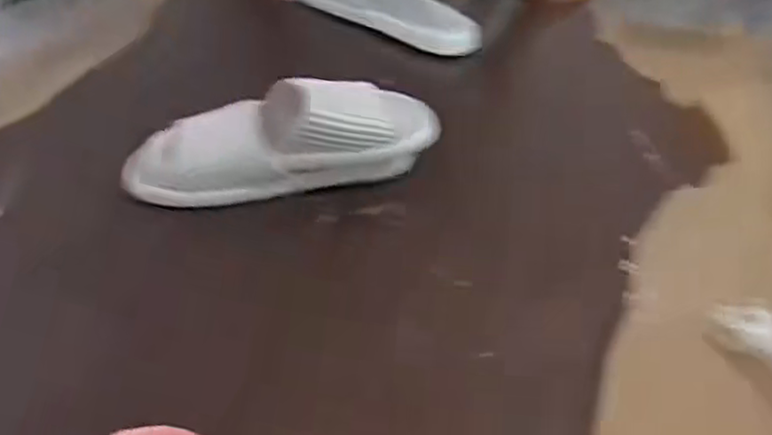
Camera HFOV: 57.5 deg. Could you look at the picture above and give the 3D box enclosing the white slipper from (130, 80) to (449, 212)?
[{"bbox_3d":[-0.097,-0.076,0.655,0.280,0.101,0.094,-6,43,-12],"label":"white slipper"}]

